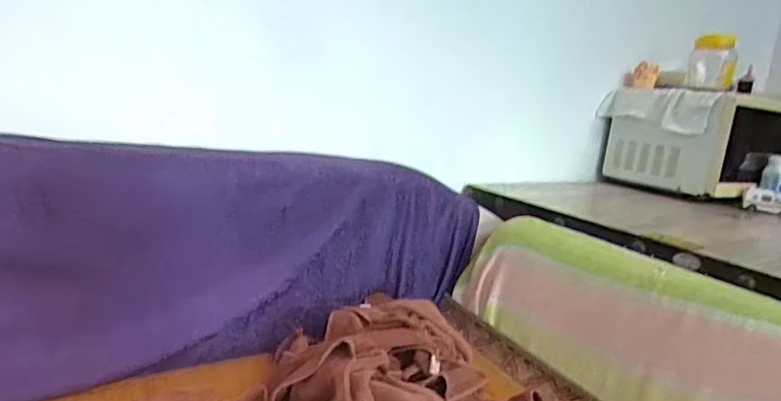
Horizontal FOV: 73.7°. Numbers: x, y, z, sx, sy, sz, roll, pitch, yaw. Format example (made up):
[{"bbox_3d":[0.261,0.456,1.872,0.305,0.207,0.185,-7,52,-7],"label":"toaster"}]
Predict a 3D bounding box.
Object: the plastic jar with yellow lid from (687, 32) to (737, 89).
[{"bbox_3d":[0.812,-0.350,1.312,0.095,0.128,0.080,13,15,24],"label":"plastic jar with yellow lid"}]

